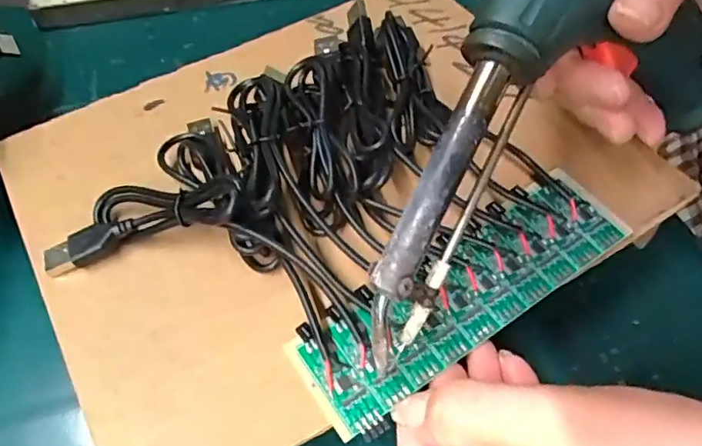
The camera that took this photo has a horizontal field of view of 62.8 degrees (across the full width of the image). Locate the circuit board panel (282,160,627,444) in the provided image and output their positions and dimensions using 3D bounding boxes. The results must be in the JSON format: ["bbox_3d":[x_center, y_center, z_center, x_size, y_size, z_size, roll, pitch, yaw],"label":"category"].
[{"bbox_3d":[0.044,0.024,0.223,0.139,0.005,0.043,-32,59,-17],"label":"circuit board panel"}]

